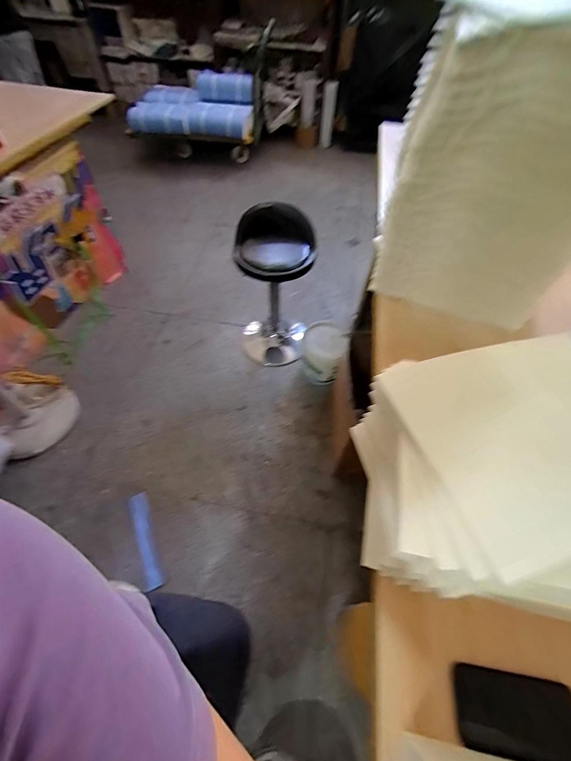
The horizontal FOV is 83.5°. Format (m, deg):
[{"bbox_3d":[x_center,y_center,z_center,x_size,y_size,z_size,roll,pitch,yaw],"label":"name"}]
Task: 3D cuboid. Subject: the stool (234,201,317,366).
[{"bbox_3d":[-0.063,-0.455,1.677,0.366,0.710,0.414,3,55,0],"label":"stool"}]

